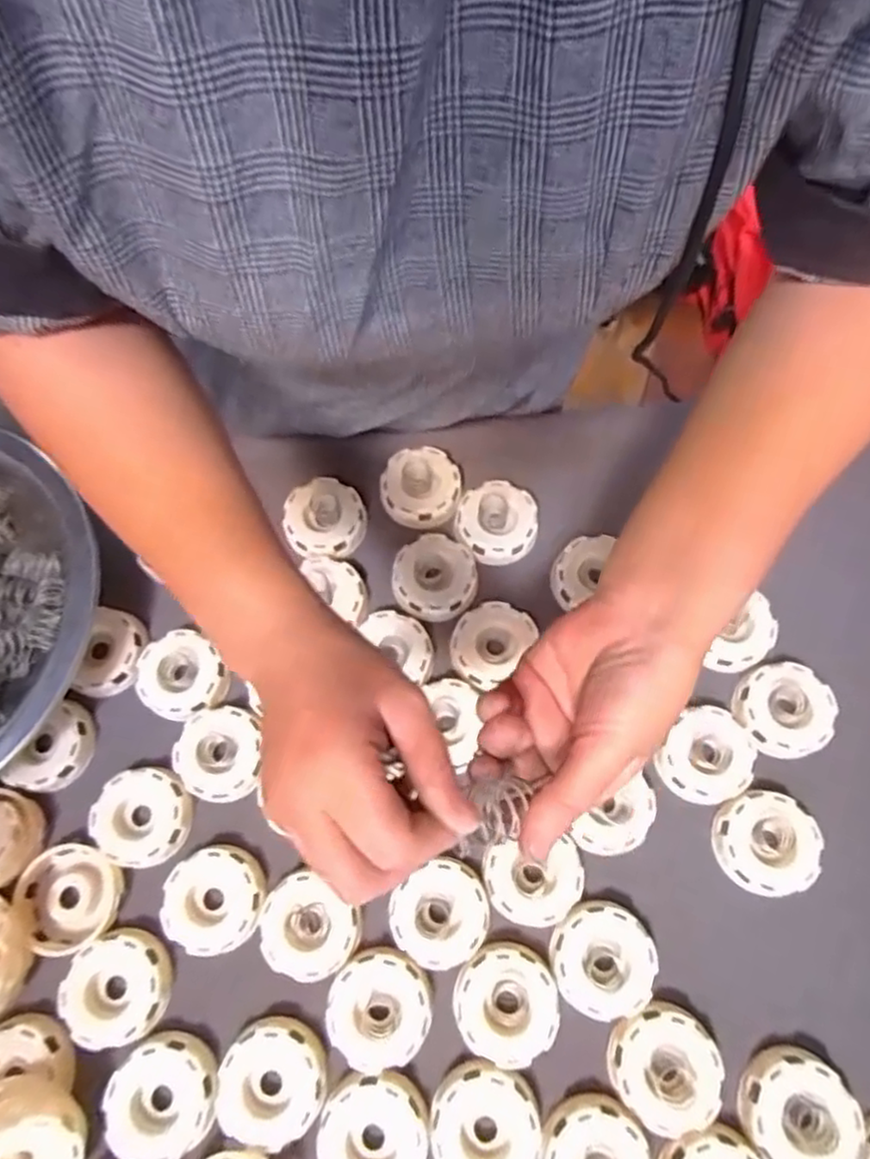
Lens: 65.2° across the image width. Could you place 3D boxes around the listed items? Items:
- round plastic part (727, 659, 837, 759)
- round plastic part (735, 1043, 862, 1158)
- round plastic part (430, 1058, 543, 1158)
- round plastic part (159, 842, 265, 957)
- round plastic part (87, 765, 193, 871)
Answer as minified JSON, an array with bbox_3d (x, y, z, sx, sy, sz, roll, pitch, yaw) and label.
[{"bbox_3d":[0.254,0.094,0.494,0.066,0.013,0.066,0,71,1],"label":"round plastic part"},{"bbox_3d":[0.222,0.328,0.415,0.064,0.017,0.065,0,71,1],"label":"round plastic part"},{"bbox_3d":[0.031,0.337,0.420,0.065,0.022,0.066,0,71,1],"label":"round plastic part"},{"bbox_3d":[-0.150,0.217,0.467,0.065,0.021,0.065,0,71,1],"label":"round plastic part"},{"bbox_3d":[-0.208,0.168,0.485,0.064,0.017,0.064,0,71,1],"label":"round plastic part"}]

